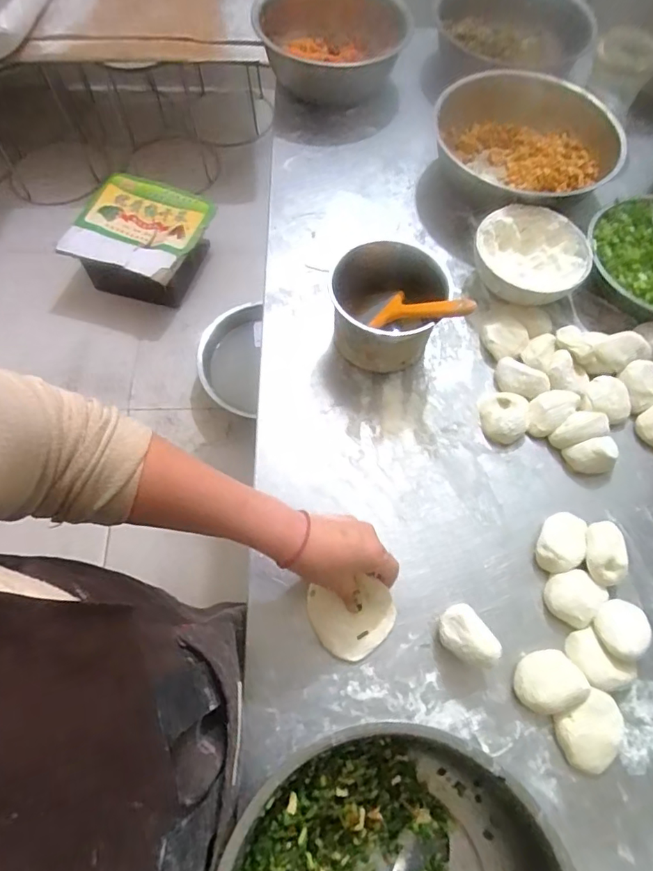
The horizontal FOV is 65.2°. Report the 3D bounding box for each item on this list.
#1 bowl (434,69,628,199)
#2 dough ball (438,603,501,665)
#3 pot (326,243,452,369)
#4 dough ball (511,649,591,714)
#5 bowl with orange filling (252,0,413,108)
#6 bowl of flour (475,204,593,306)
[{"bbox_3d":[0.300,-0.411,0.739,0.257,0.078,0.248,0,65,-1],"label":"bowl"},{"bbox_3d":[0.127,0.187,0.471,0.037,0.043,0.053,-32,69,-15],"label":"dough ball"},{"bbox_3d":[0.068,-0.140,0.590,0.121,0.103,0.104,12,65,4],"label":"pot"},{"bbox_3d":[0.202,0.225,0.467,0.059,0.031,0.050,-11,65,-6],"label":"dough ball"},{"bbox_3d":[0.010,-0.650,0.838,0.242,0.086,0.283,2,65,-1],"label":"bowl with orange filling"},{"bbox_3d":[0.259,-0.222,0.658,0.134,0.057,0.136,0,65,-1],"label":"bowl of flour"}]

